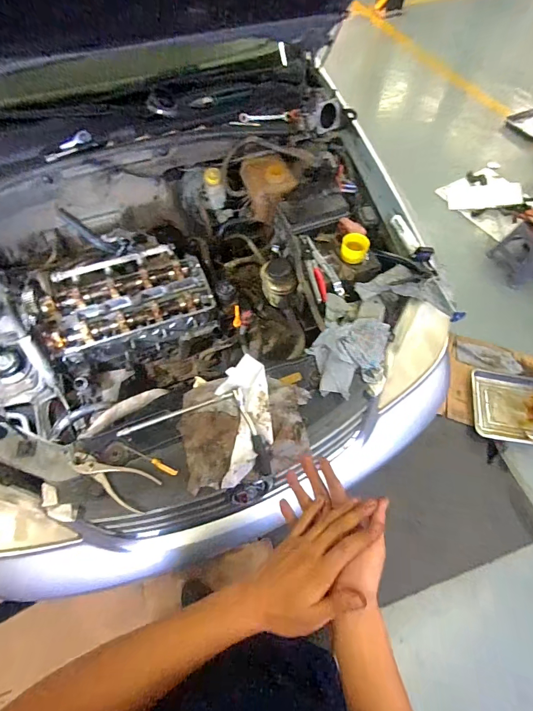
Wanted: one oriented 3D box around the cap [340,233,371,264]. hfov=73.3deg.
[{"bbox_3d":[0.246,-0.303,1.003,0.080,0.052,0.076,18,62,9],"label":"cap"}]

